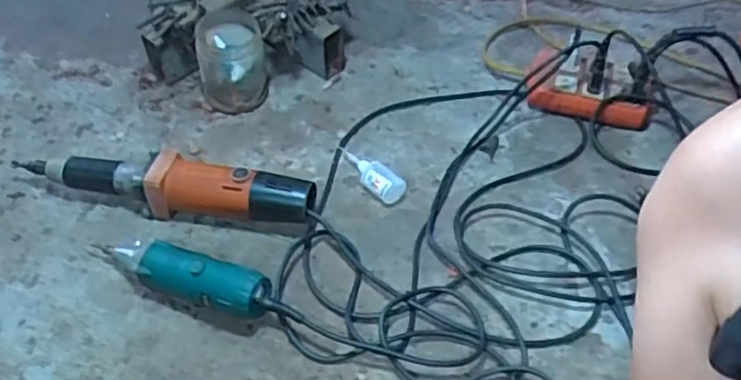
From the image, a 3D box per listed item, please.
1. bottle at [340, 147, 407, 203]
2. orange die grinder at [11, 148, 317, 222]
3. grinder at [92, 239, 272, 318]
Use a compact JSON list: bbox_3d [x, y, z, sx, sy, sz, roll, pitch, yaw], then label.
[{"bbox_3d":[-0.003,-0.027,0.861,0.034,0.037,0.116,-31,53,-28],"label":"bottle"},{"bbox_3d":[-0.264,-0.005,0.811,0.391,0.074,0.058,7,45,7],"label":"orange die grinder"},{"bbox_3d":[-0.214,0.094,0.722,0.225,0.059,0.051,18,48,17],"label":"grinder"}]

